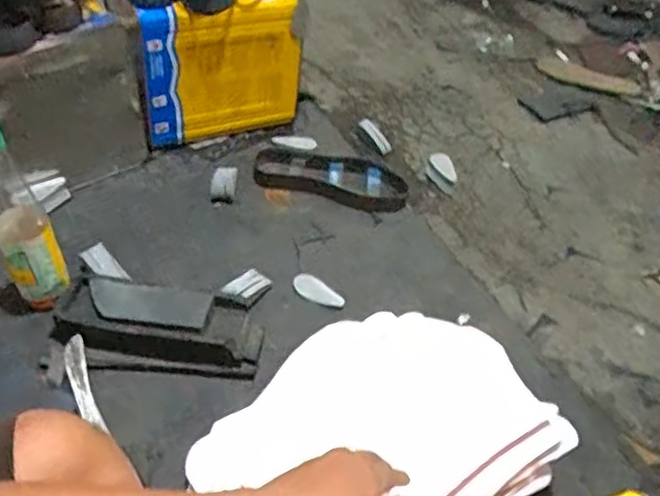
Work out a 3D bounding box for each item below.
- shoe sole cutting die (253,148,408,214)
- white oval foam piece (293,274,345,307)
[{"bbox_3d":[0.004,-0.115,0.986,0.236,0.016,0.113,12,46,4],"label":"shoe sole cutting die"},{"bbox_3d":[-0.017,0.060,0.828,0.076,0.021,0.028,26,49,17],"label":"white oval foam piece"}]

